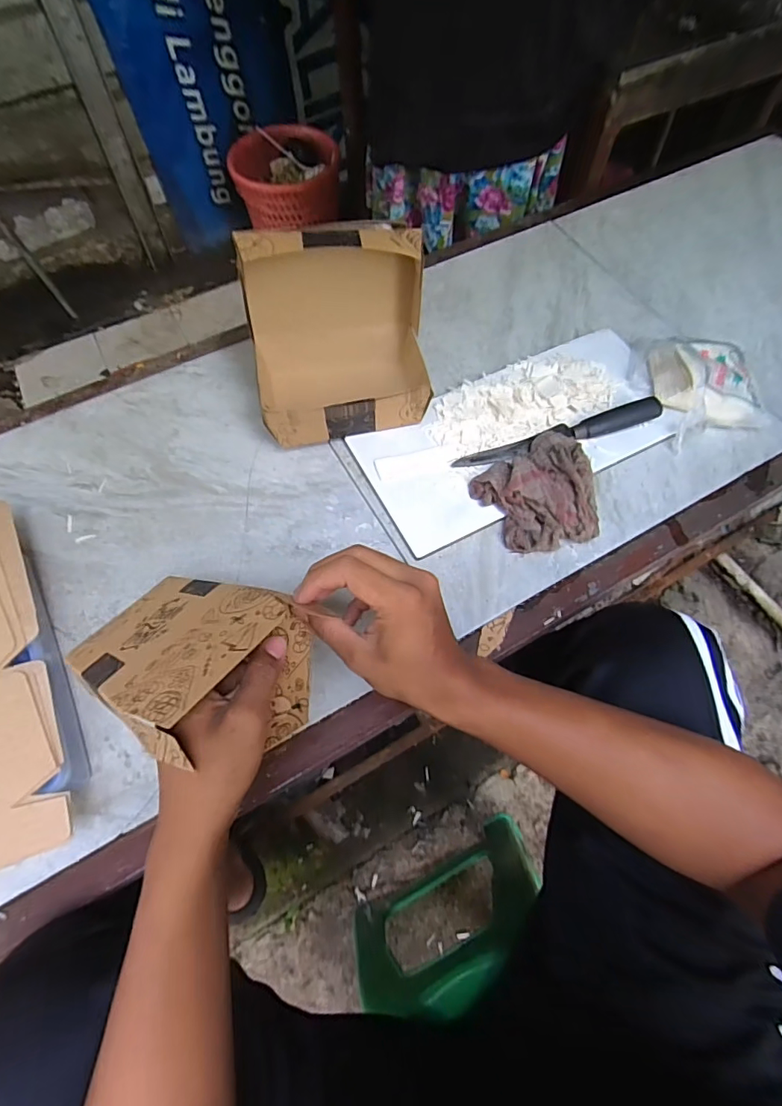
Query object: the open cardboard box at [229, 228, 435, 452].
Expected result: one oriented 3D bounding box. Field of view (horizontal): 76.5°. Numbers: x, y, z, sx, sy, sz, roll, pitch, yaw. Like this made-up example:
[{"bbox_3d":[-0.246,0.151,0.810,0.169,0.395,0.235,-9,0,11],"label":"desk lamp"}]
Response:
[{"bbox_3d":[-0.055,-0.219,0.535,0.187,0.191,0.124,-9,64,-3],"label":"open cardboard box"}]

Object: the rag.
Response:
[{"bbox_3d":[0.167,-0.062,0.538,0.122,0.048,0.124,-29,67,-12],"label":"rag"}]

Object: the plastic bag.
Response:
[{"bbox_3d":[0.377,-0.220,0.606,0.140,0.059,0.163,-18,65,-7],"label":"plastic bag"}]

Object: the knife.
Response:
[{"bbox_3d":[0.195,-0.137,0.572,0.247,0.018,0.028,-17,65,-6],"label":"knife"}]

